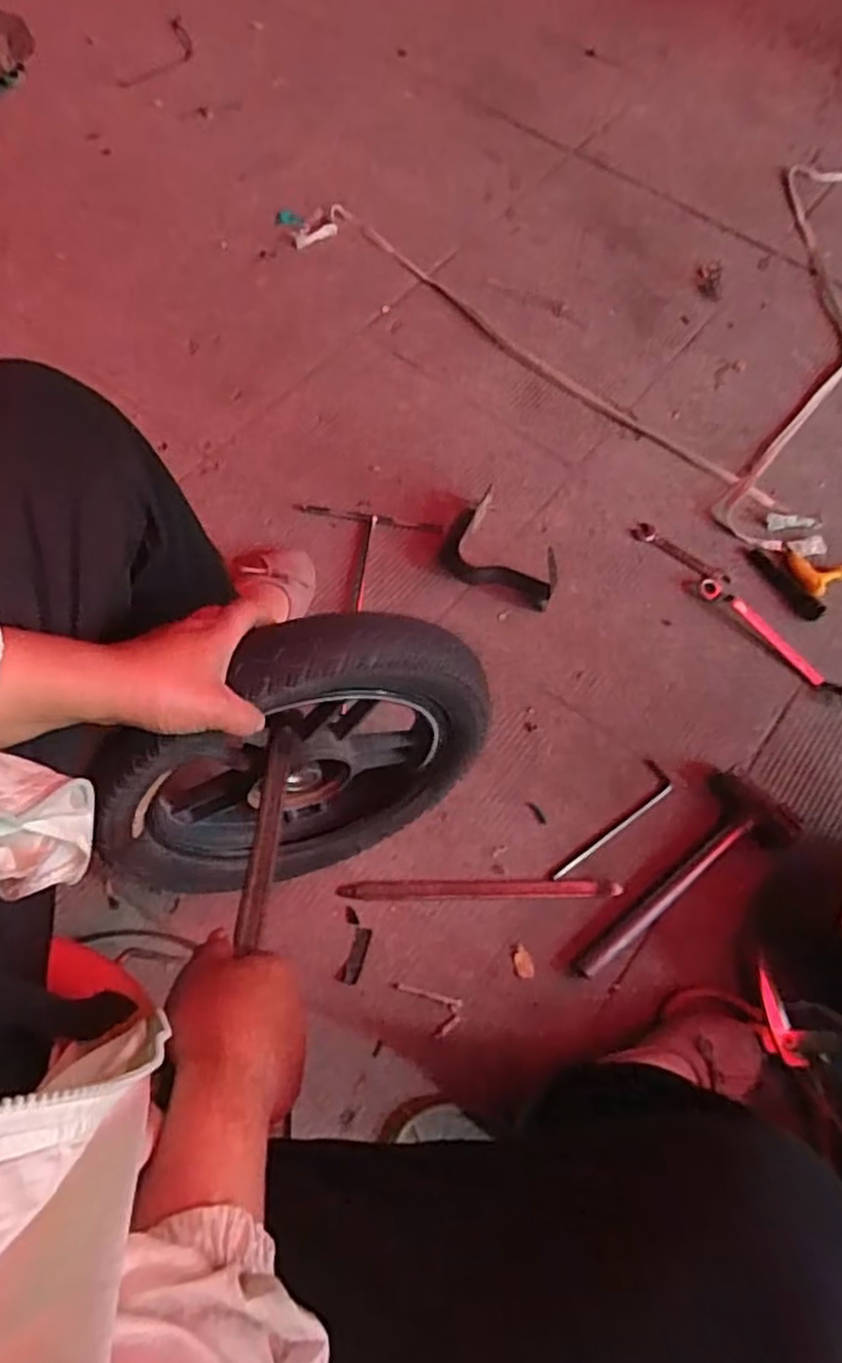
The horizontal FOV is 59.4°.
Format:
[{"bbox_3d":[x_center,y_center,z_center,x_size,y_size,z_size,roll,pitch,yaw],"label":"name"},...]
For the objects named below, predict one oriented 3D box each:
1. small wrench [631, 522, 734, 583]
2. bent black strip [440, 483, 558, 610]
[{"bbox_3d":[0.344,-0.168,0.980,0.136,0.006,0.030,38,69,15],"label":"small wrench"},{"bbox_3d":[0.091,-0.162,0.929,0.113,0.041,0.176,-29,69,-15],"label":"bent black strip"}]

